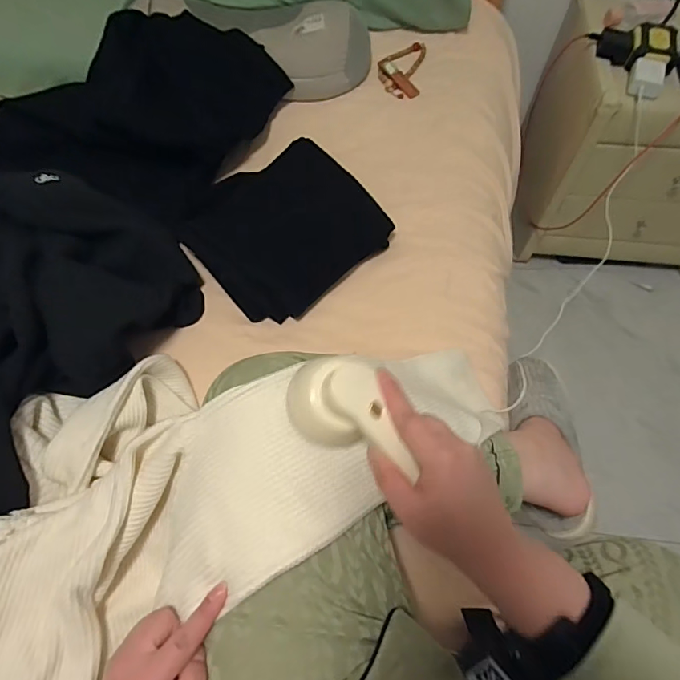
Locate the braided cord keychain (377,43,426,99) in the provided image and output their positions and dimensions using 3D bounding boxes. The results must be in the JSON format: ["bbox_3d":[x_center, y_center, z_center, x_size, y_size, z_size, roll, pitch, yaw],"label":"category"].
[{"bbox_3d":[0.122,-0.545,0.896,0.085,0.022,0.157,9,64,6],"label":"braided cord keychain"}]

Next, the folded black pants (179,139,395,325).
[{"bbox_3d":[-0.097,-0.189,0.694,0.259,0.063,0.281,-40,69,-16],"label":"folded black pants"}]

